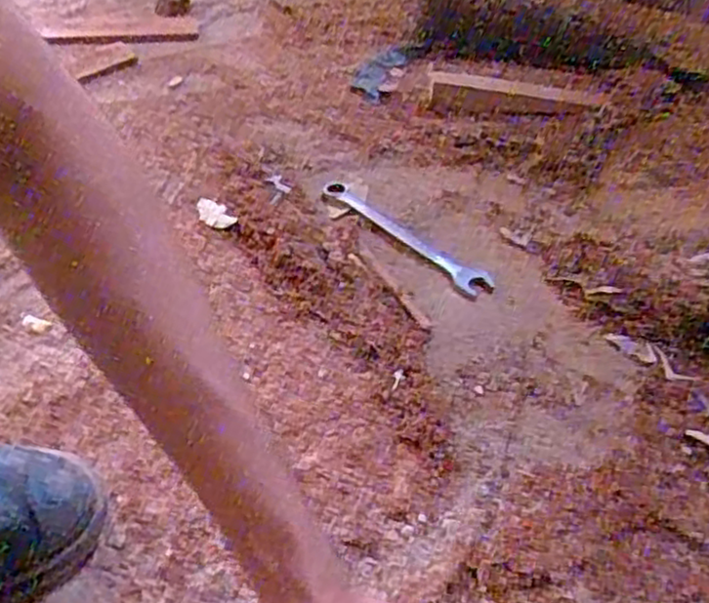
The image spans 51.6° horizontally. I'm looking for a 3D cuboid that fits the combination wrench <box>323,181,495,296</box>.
[{"bbox_3d":[0.046,-0.067,0.710,0.198,0.004,0.030,34,56,22],"label":"combination wrench"}]

